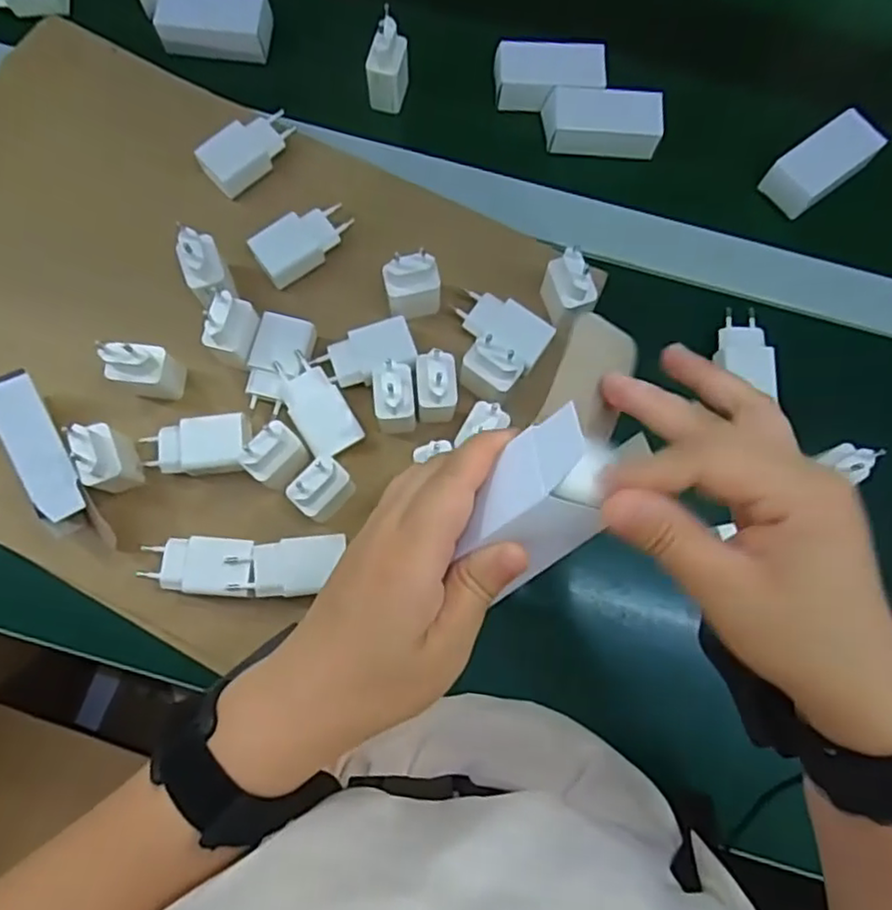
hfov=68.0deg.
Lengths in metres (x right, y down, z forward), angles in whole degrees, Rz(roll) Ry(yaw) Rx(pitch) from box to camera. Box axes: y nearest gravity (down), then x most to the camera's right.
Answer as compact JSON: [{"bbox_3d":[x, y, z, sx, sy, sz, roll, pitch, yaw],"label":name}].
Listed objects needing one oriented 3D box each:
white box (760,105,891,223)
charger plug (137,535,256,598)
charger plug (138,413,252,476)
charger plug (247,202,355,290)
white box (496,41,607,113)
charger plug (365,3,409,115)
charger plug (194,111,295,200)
[{"bbox_3d":[0.316,-0.245,0.553,0.097,0.028,0.045,-37,81,-9],"label":"white box"},{"bbox_3d":[-0.172,0.078,0.463,0.077,0.031,0.038,4,77,0],"label":"charger plug"},{"bbox_3d":[-0.182,-0.006,0.482,0.080,0.028,0.040,-5,78,-3],"label":"charger plug"},{"bbox_3d":[-0.111,-0.167,0.519,0.079,0.026,0.039,-36,81,-9],"label":"charger plug"},{"bbox_3d":[0.089,-0.329,0.573,0.092,0.023,0.050,0,77,-1],"label":"white box"},{"bbox_3d":[-0.049,-0.327,0.553,0.030,0.068,0.042,13,77,1],"label":"charger plug"},{"bbox_3d":[-0.161,-0.248,0.536,0.040,0.029,0.083,42,80,7],"label":"charger plug"}]

